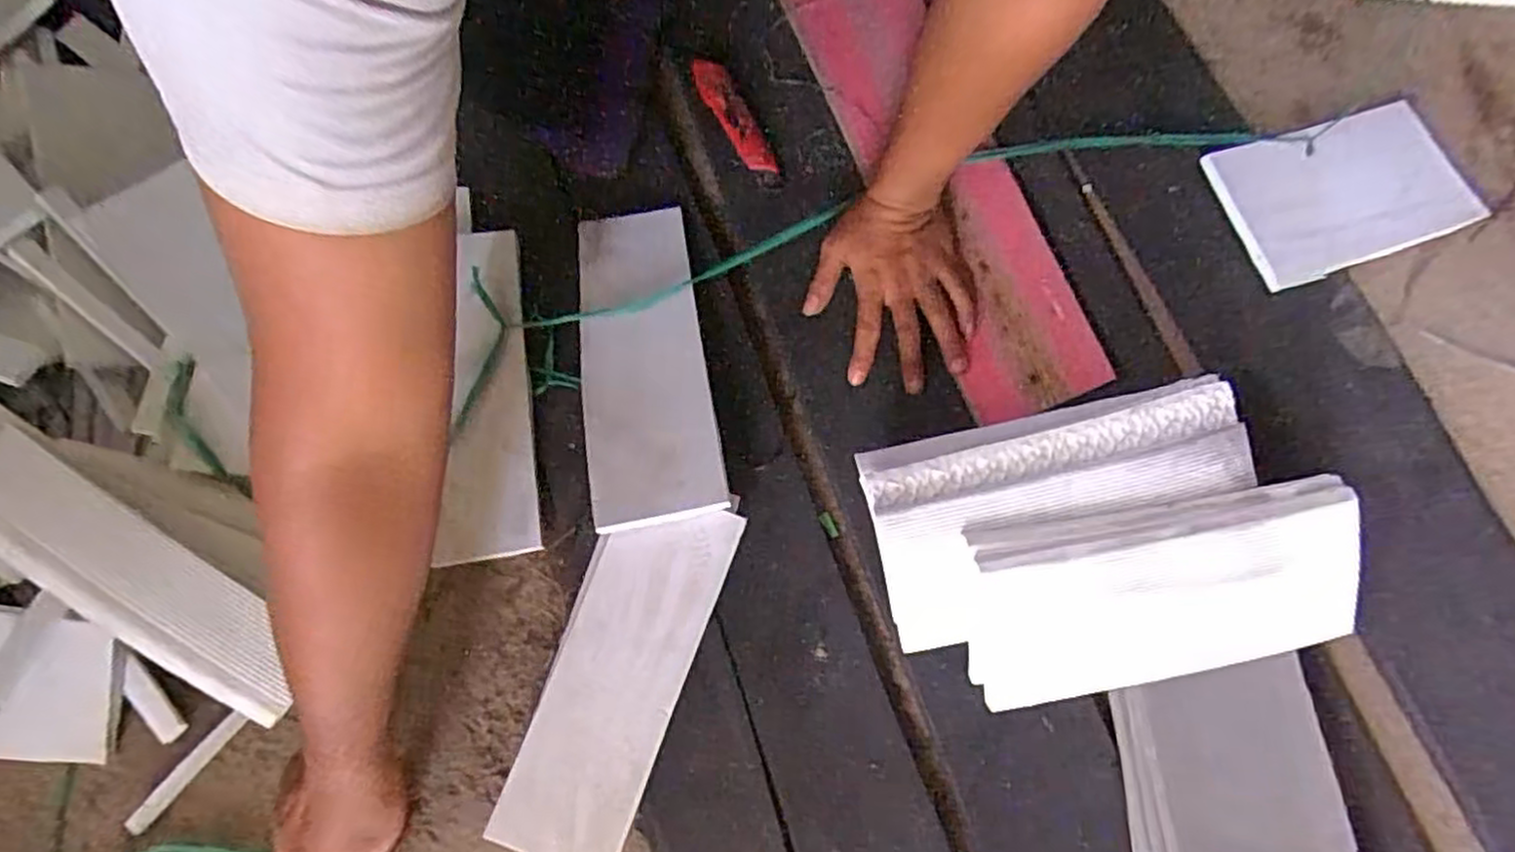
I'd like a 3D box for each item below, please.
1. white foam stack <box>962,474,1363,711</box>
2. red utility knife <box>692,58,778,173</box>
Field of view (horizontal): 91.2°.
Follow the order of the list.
[{"bbox_3d":[0.301,0.125,0.548,0.290,0.020,0.137,-8,101,-1],"label":"white foam stack"},{"bbox_3d":[-0.023,-0.300,0.719,0.031,0.010,0.124,-34,93,-8],"label":"red utility knife"}]

